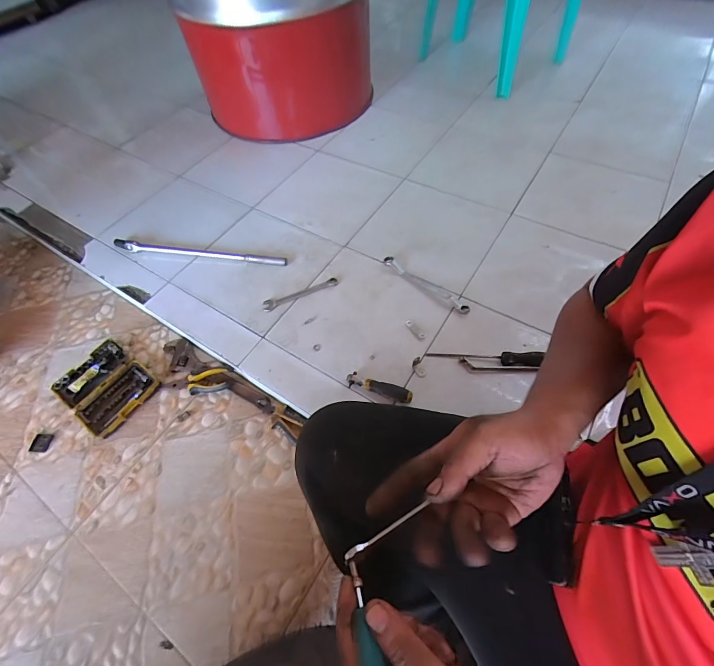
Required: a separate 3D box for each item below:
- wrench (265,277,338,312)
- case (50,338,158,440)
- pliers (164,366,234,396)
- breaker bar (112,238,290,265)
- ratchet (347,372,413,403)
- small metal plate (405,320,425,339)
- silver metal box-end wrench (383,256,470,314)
[{"bbox_3d":[-0.126,-0.088,0.795,0.177,0.011,0.029,-21,60,-8],"label":"wrench"},{"bbox_3d":[-0.540,0.115,0.761,0.189,0.030,0.148,31,66,20],"label":"case"},{"bbox_3d":[-0.340,0.104,0.752,0.150,0.026,0.055,-8,59,0],"label":"pliers"},{"bbox_3d":[-0.394,-0.198,0.870,0.459,0.020,0.024,7,60,8],"label":"breaker bar"},{"bbox_3d":[0.041,0.101,0.647,0.123,0.028,0.027,19,62,15],"label":"ratchet"},{"bbox_3d":[0.119,-0.008,0.722,0.016,0.004,0.052,-33,62,-15],"label":"small metal plate"},{"bbox_3d":[0.153,-0.115,0.783,0.034,0.014,0.232,-41,64,-19],"label":"silver metal box-end wrench"}]

